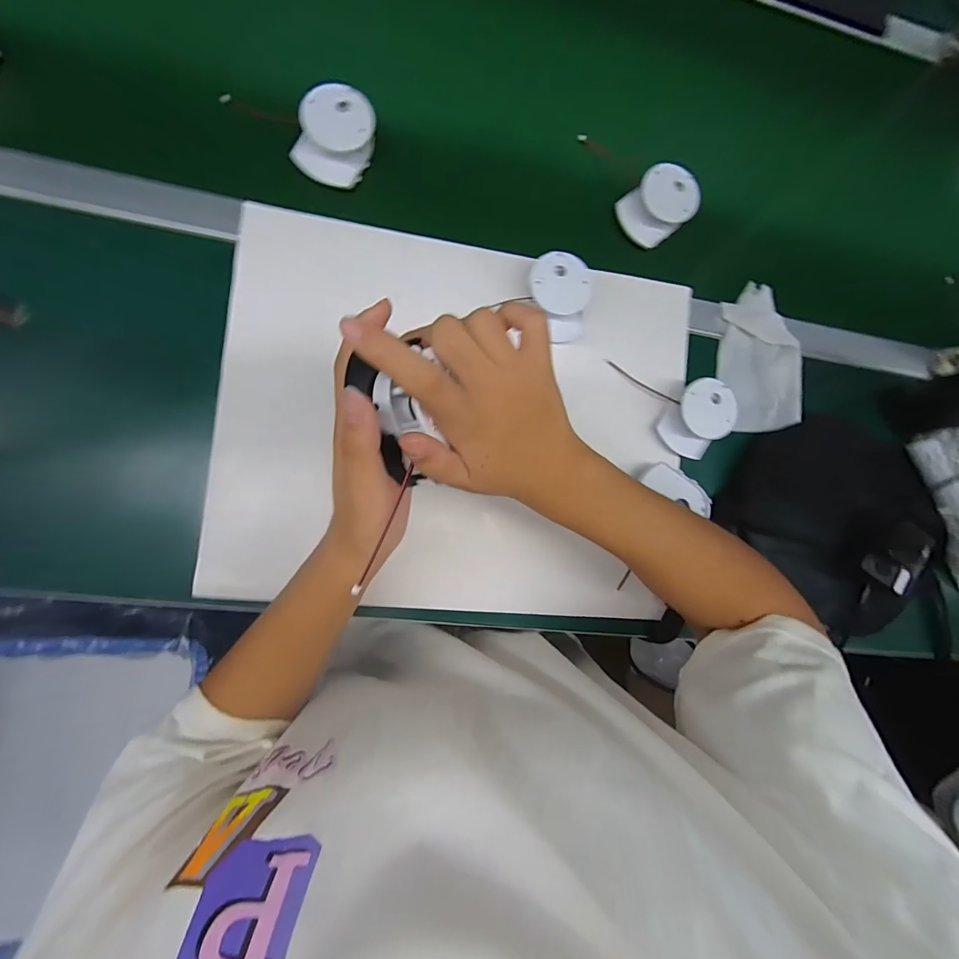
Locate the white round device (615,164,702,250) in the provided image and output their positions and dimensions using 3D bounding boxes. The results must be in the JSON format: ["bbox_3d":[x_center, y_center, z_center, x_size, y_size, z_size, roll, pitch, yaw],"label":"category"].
[{"bbox_3d":[0.197,-0.301,0.453,0.080,0.030,0.064,-40,94,-9],"label":"white round device"}]

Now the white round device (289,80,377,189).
[{"bbox_3d":[-0.144,-0.334,0.401,0.074,0.033,0.079,18,85,-8],"label":"white round device"}]

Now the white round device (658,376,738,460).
[{"bbox_3d":[0.236,-0.067,0.446,0.064,0.030,0.079,43,82,-5],"label":"white round device"}]

